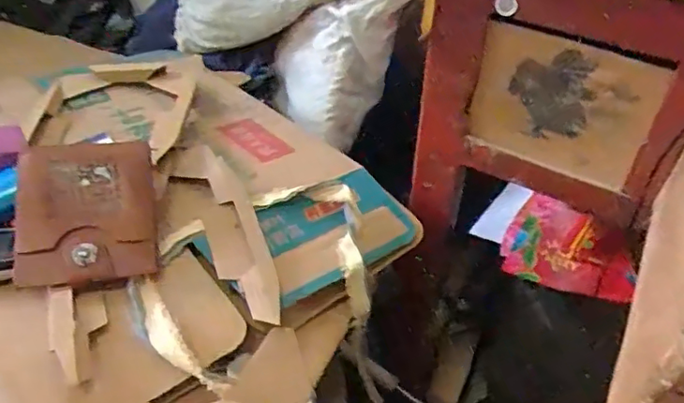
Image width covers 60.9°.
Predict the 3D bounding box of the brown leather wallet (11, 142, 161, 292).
[{"bbox_3d":[-0.197,0.009,0.441,0.112,0.026,0.115,-5,69,3],"label":"brown leather wallet"}]

